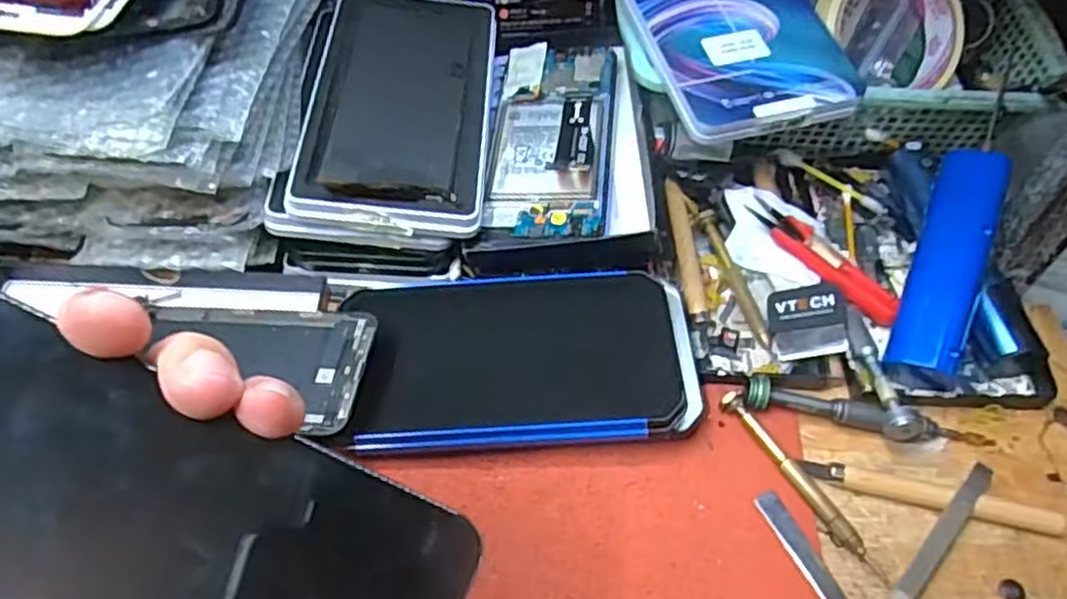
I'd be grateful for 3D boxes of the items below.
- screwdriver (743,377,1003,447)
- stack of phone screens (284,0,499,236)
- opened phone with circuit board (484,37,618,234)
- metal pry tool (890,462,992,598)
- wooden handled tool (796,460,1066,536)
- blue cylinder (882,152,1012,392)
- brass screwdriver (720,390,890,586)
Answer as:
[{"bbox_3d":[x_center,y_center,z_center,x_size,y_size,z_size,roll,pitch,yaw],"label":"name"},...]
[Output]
[{"bbox_3d":[0.172,0.060,0.374,0.126,0.017,0.017,10,54,6],"label":"screwdriver"},{"bbox_3d":[-0.075,-0.117,0.431,0.099,0.020,0.180,3,57,-1],"label":"stack of phone screens"},{"bbox_3d":[0.012,-0.098,0.435,0.068,0.007,0.150,1,58,8],"label":"opened phone with circuit board"},{"bbox_3d":[0.175,0.121,0.333,0.011,0.008,0.128,38,62,23],"label":"metal pry tool"},{"bbox_3d":[0.191,0.093,0.356,0.120,0.010,0.015,13,55,8],"label":"wooden handled tool"},{"bbox_3d":[0.221,-0.020,0.394,0.035,0.024,0.133,20,78,10],"label":"blue cylinder"},{"bbox_3d":[0.128,0.087,0.354,0.009,0.008,0.106,-28,59,-20],"label":"brass screwdriver"}]

